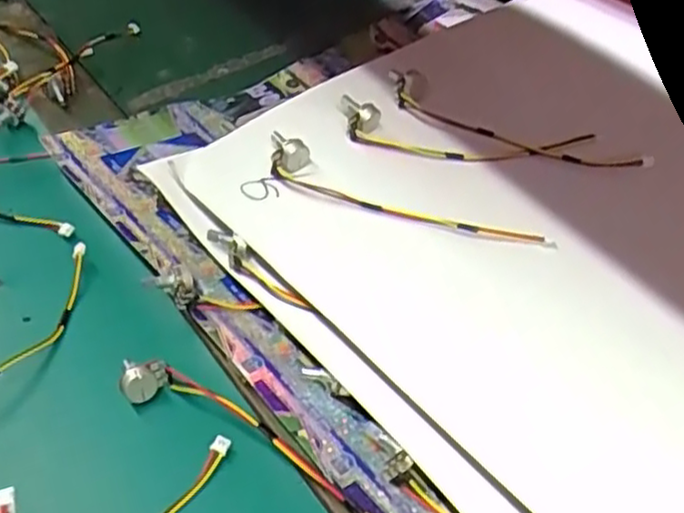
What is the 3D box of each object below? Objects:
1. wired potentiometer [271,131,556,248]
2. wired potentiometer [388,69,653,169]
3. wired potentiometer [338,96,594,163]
[{"bbox_3d":[0.031,-0.029,0.373,0.159,0.024,0.025,19,51,16],"label":"wired potentiometer"},{"bbox_3d":[0.098,-0.077,0.411,0.158,0.018,0.023,21,52,18],"label":"wired potentiometer"},{"bbox_3d":[0.072,-0.072,0.406,0.146,0.022,0.028,4,48,4],"label":"wired potentiometer"}]

